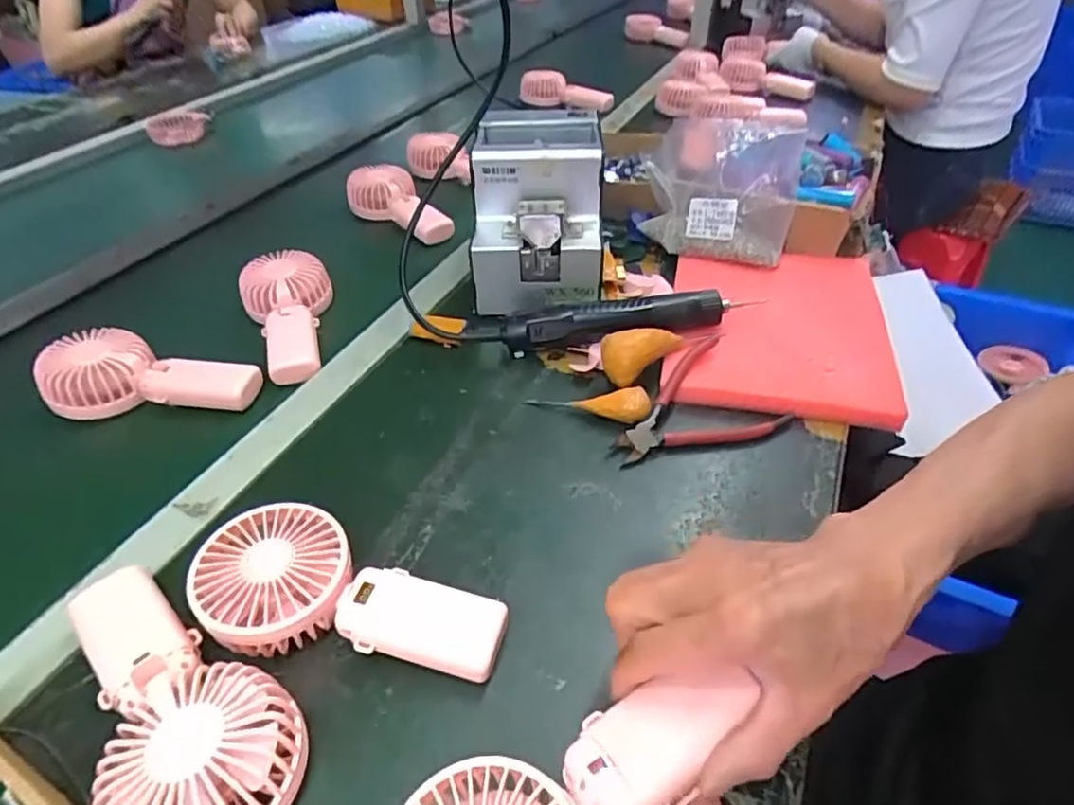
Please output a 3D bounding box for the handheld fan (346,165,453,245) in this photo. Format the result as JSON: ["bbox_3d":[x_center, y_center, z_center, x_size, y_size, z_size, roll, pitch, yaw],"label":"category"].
[{"bbox_3d":[-0.179,-0.252,0.805,0.085,0.063,0.168,-28,48,-26],"label":"handheld fan"}]

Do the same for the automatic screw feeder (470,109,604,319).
[{"bbox_3d":[0.000,-0.192,0.642,0.125,0.160,0.168,-2,42,1],"label":"automatic screw feeder"}]

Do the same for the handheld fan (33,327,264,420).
[{"bbox_3d":[-0.340,-0.027,0.548,0.174,0.040,0.081,1,42,2],"label":"handheld fan"}]

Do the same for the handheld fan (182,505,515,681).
[{"bbox_3d":[-0.110,0.114,0.374,0.180,0.044,0.086,4,42,6],"label":"handheld fan"}]

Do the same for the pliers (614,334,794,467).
[{"bbox_3d":[0.123,-0.004,0.521,0.138,0.027,0.108,-12,43,-12],"label":"pliers"}]

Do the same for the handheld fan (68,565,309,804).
[{"bbox_3d":[-0.195,0.153,0.334,0.088,0.045,0.188,-31,49,-29],"label":"handheld fan"}]

